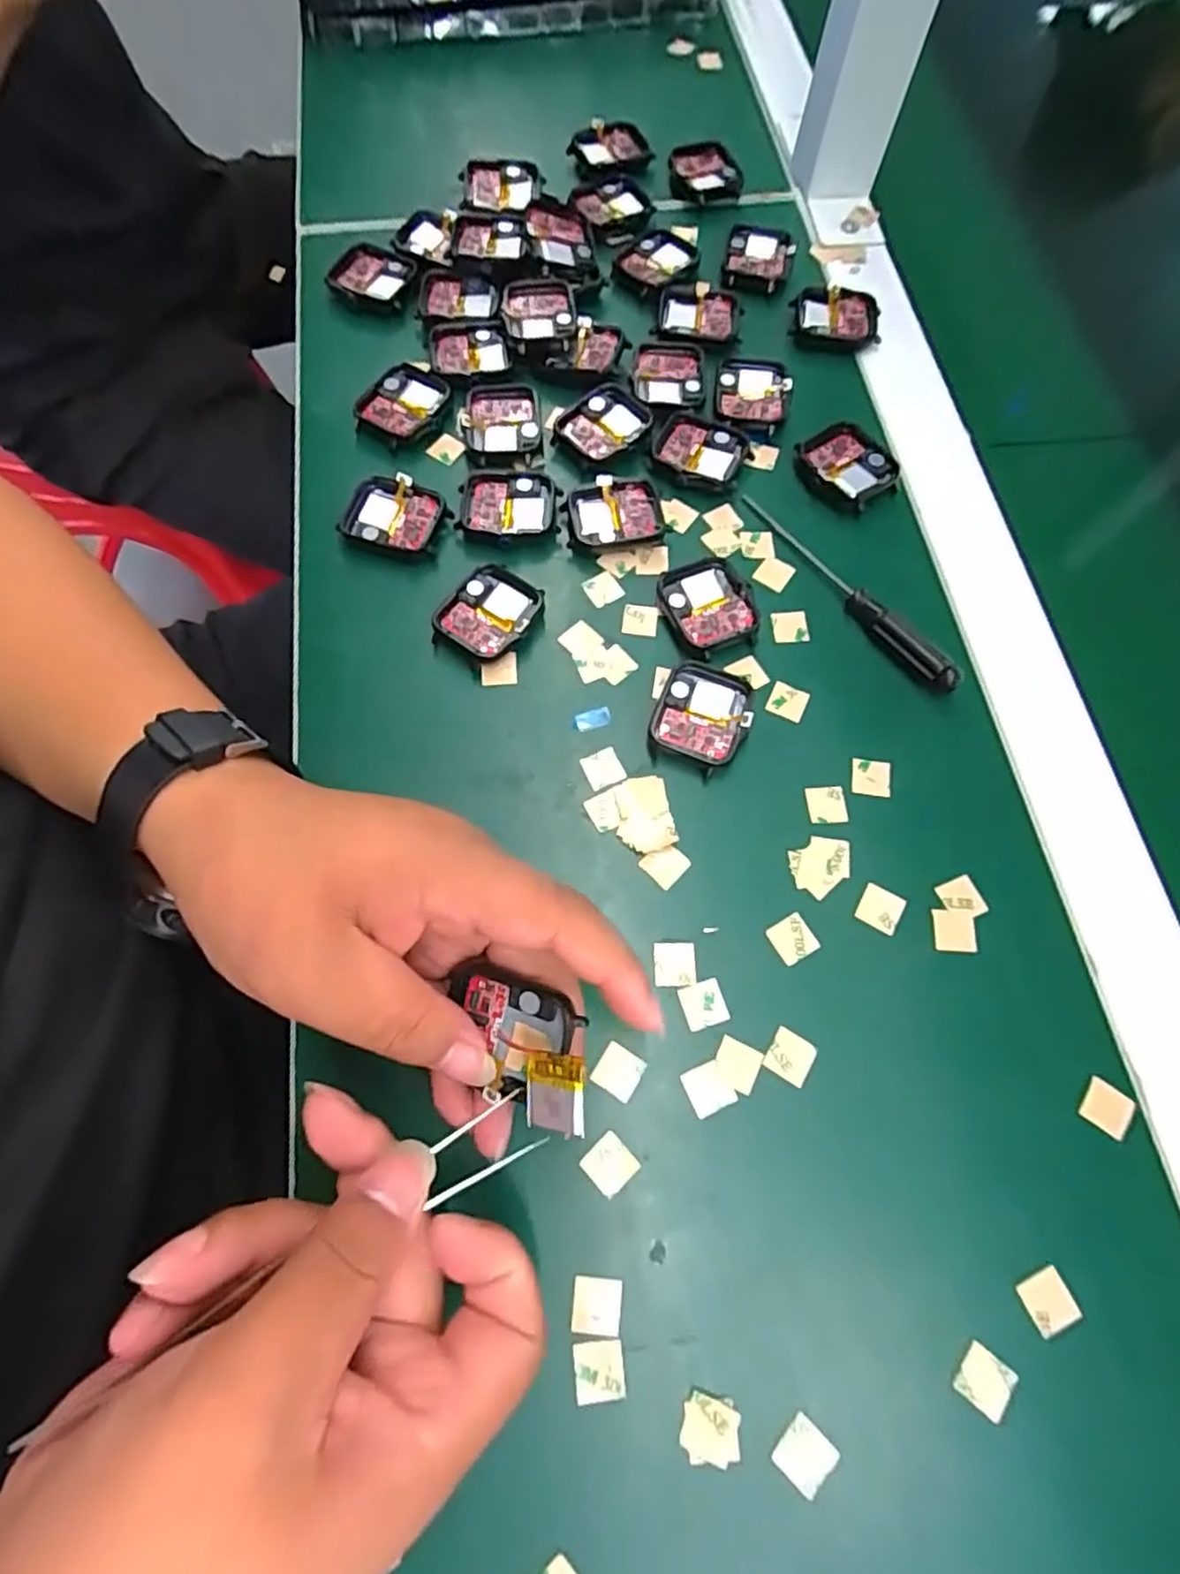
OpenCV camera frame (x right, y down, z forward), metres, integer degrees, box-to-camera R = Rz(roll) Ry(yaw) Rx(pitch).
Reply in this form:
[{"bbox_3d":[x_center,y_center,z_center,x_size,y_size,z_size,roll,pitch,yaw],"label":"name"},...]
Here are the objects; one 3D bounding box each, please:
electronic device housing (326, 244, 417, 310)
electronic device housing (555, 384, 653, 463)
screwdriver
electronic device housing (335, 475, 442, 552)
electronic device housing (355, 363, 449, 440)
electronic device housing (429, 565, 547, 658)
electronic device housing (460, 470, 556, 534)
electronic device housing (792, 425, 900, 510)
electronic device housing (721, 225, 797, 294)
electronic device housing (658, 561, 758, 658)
[{"bbox_3d":[-0.119,-0.280,0.379,0.045,0.007,0.038,23,72,8],"label":"electronic device housing"},{"bbox_3d":[0.007,-0.182,0.341,0.036,0.004,0.041,41,75,13],"label":"electronic device housing"},{"bbox_3d":[0.116,-0.092,0.311,0.011,0.015,0.130,-33,74,-11],"label":"screwdriver"},{"bbox_3d":[-0.093,-0.127,0.323,0.043,0.011,0.036,17,71,6],"label":"electronic device housing"},{"bbox_3d":[-0.095,-0.193,0.347,0.039,0.011,0.040,27,72,9],"label":"electronic device housing"},{"bbox_3d":[-0.045,-0.077,0.307,0.039,0.012,0.042,34,74,11],"label":"electronic device housing"},{"bbox_3d":[-0.039,-0.134,0.326,0.044,0.007,0.037,5,70,2],"label":"electronic device housing"},{"bbox_3d":[0.126,-0.156,0.337,0.036,0.011,0.042,-35,74,-12],"label":"electronic device housing"},{"bbox_3d":[0.096,-0.300,0.388,0.037,0.006,0.049,12,71,4],"label":"electronic device housing"},{"bbox_3d":[0.053,-0.081,0.310,0.036,0.009,0.044,-26,72,-9],"label":"electronic device housing"}]

